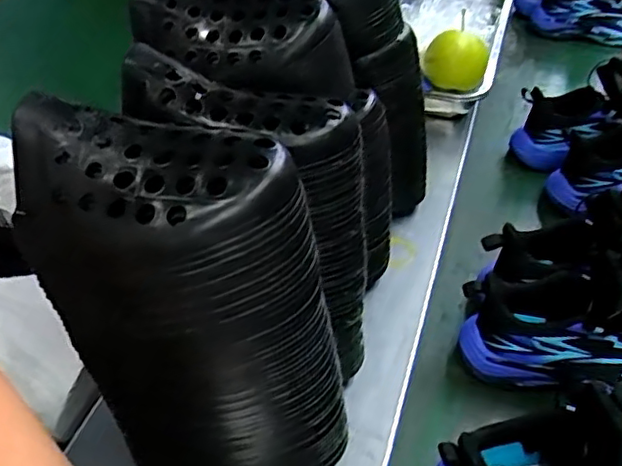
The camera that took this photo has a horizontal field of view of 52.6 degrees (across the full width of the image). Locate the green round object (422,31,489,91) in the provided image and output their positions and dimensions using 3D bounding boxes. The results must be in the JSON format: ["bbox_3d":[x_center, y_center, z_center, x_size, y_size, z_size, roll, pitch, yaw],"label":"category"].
[{"bbox_3d":[0.186,-0.219,0.814,0.066,0.073,0.069,1,43,-1],"label":"green round object"}]

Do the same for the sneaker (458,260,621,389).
[{"bbox_3d":[0.233,0.074,0.526,0.197,0.106,0.076,8,44,10],"label":"sneaker"}]

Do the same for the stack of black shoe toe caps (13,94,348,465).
[{"bbox_3d":[-0.068,0.067,0.392,0.178,0.273,0.080,13,45,15],"label":"stack of black shoe toe caps"}]

